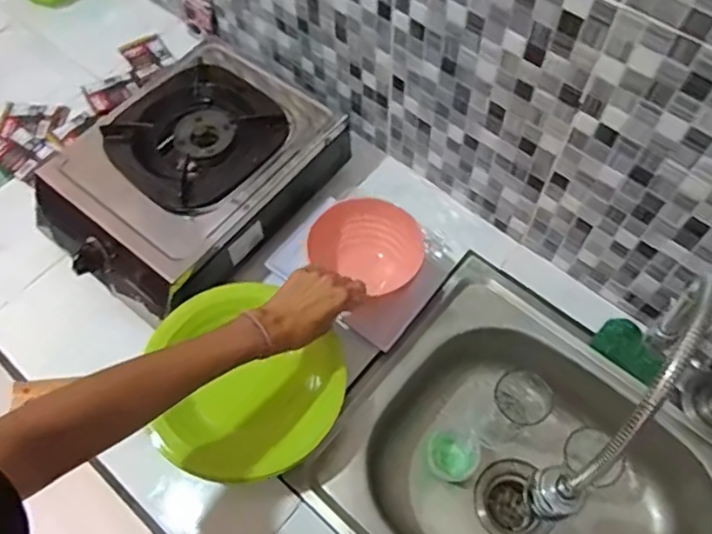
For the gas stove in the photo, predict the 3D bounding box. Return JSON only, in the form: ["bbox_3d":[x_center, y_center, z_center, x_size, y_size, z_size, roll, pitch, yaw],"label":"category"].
[{"bbox_3d":[-0.238,-0.131,0.829,0.280,0.116,0.355,34,68,18],"label":"gas stove"}]

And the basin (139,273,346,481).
[{"bbox_3d":[-0.134,0.134,0.694,0.223,0.068,0.216,-1,61,2],"label":"basin"}]

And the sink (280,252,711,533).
[{"bbox_3d":[0.221,0.295,0.761,0.488,0.176,0.386,37,69,20],"label":"sink"}]

